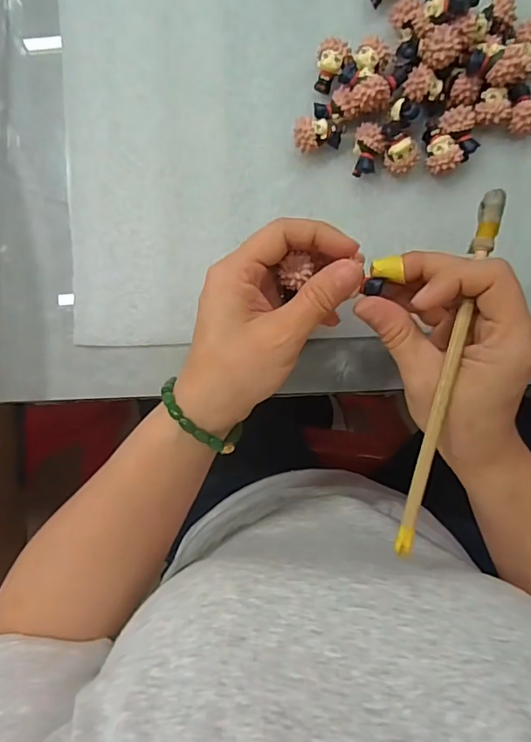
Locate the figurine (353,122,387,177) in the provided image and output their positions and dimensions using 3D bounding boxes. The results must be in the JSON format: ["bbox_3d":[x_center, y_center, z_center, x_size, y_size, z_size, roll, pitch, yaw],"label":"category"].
[{"bbox_3d":[0.064,-0.137,0.305,0.018,0.020,0.026,9,92,3],"label":"figurine"}]

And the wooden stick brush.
[{"bbox_3d":[0.089,0.002,0.238,0.009,0.005,0.179,14,93,3],"label":"wooden stick brush"}]

